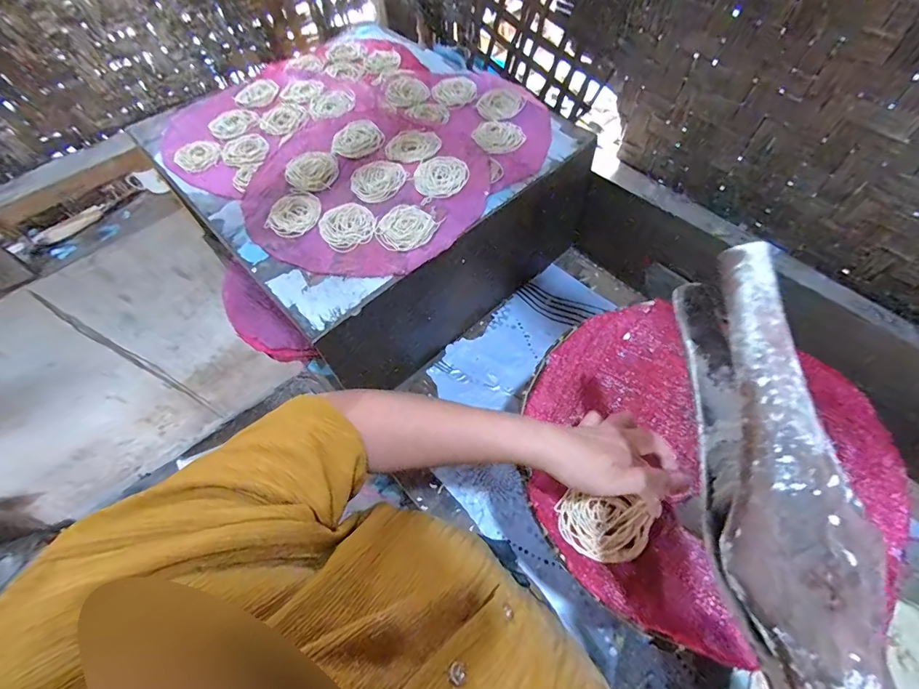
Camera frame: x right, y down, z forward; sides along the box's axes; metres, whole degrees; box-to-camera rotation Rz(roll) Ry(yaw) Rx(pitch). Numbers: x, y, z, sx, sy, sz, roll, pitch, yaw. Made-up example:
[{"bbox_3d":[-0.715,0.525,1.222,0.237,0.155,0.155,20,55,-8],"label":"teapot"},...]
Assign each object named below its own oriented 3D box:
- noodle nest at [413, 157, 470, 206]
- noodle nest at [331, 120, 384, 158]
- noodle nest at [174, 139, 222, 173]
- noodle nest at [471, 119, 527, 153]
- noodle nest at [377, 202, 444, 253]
[{"bbox_3d":[-0.027,-0.246,0.605,0.078,0.005,0.081,-16,60,-6],"label":"noodle nest"},{"bbox_3d":[-0.161,-0.325,0.657,0.078,0.008,0.082,-7,59,-1],"label":"noodle nest"},{"bbox_3d":[-0.420,-0.304,0.670,0.067,0.015,0.069,-1,59,2],"label":"noodle nest"},{"bbox_3d":[0.061,-0.330,0.655,0.077,0.004,0.080,-1,59,2],"label":"noodle nest"},{"bbox_3d":[-0.072,-0.158,0.562,0.077,0.004,0.082,-1,59,2],"label":"noodle nest"}]

